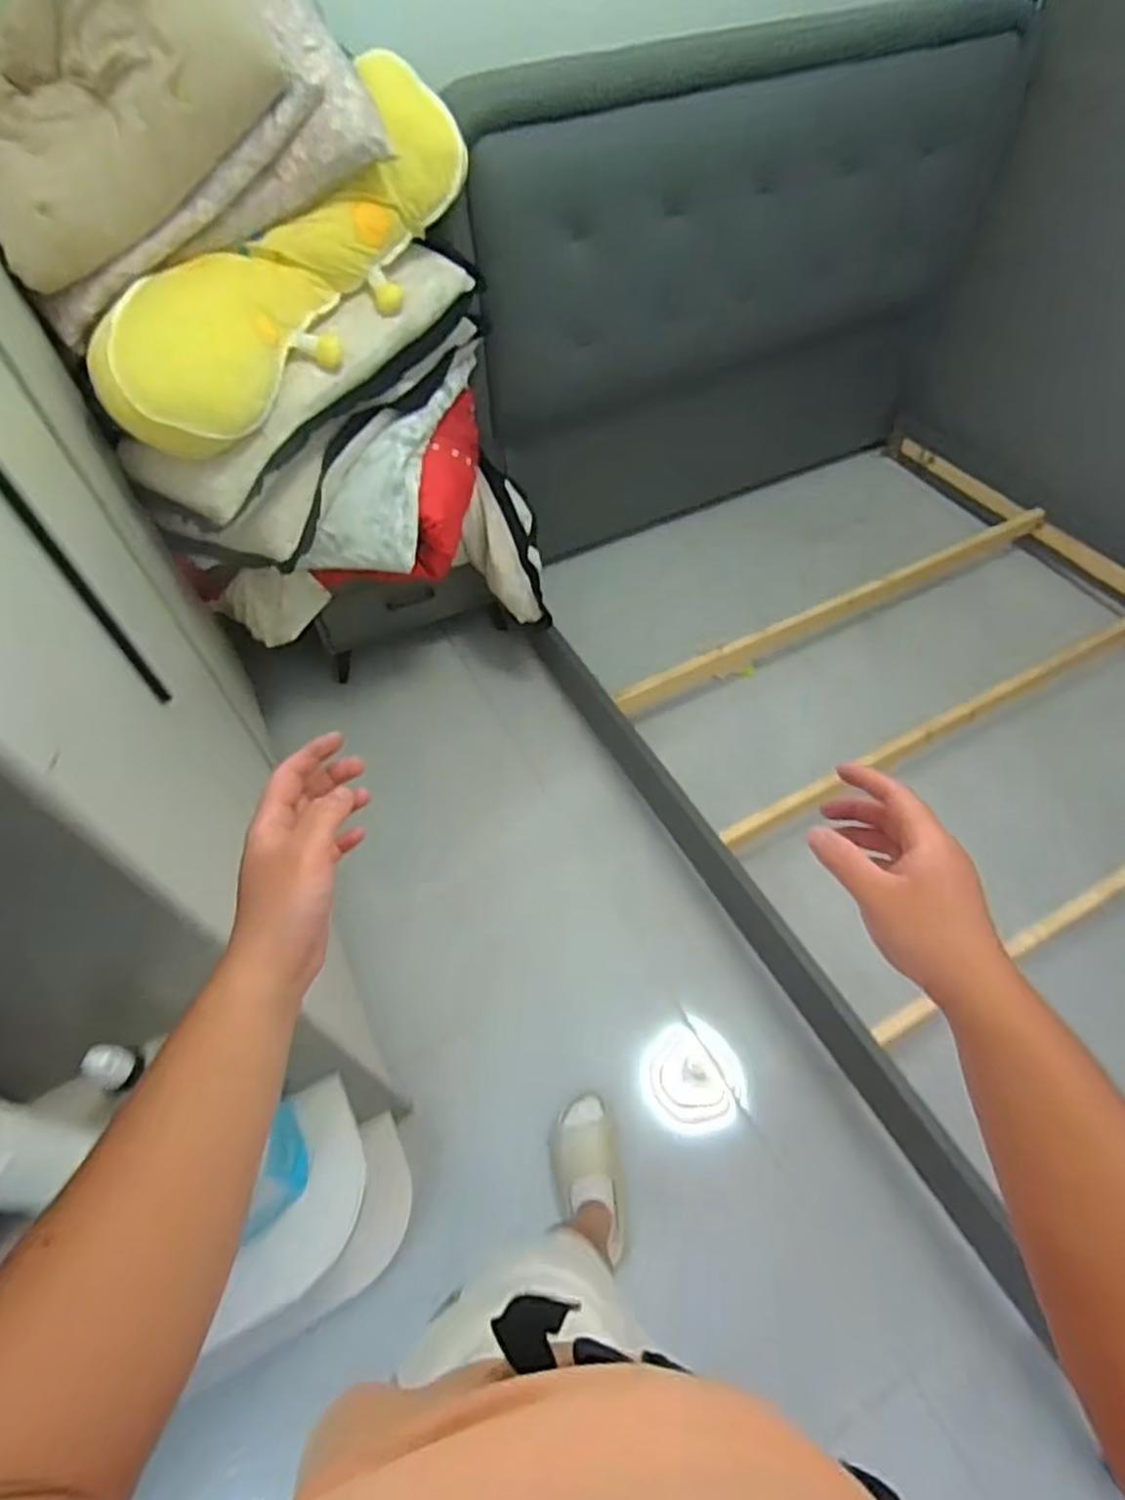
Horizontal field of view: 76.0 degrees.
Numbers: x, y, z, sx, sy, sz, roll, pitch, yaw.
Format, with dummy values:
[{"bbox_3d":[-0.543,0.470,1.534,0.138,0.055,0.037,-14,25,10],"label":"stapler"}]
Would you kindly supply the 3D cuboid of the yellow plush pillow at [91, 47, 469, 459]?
[{"bbox_3d":[-0.430,-0.742,1.116,0.146,0.226,0.669,38,80,24],"label":"yellow plush pillow"}]

